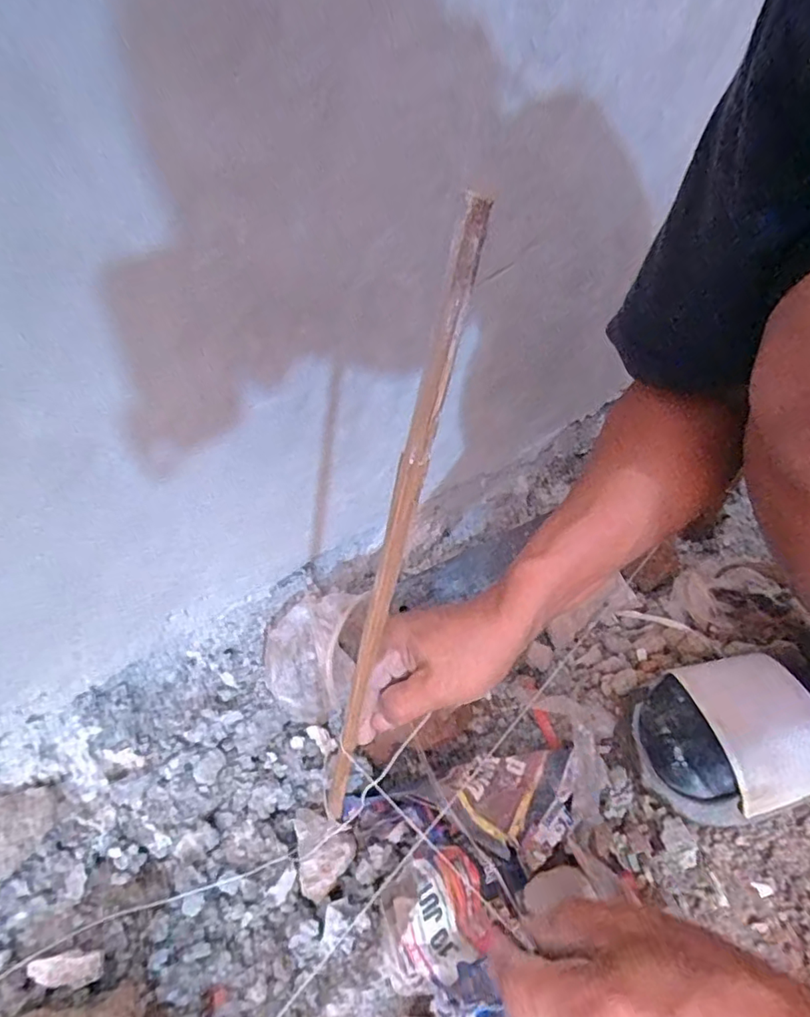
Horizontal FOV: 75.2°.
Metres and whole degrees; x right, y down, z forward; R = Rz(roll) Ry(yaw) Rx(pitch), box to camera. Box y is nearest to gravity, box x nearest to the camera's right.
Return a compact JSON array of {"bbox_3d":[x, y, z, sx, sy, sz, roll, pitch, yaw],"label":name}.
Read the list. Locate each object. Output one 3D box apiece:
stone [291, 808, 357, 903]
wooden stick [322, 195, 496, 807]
[{"bbox_3d":[-0.055,0.233,0.365,0.038,0.020,0.062,-5,36,-17],"label":"stone"},{"bbox_3d":[-0.013,0.055,0.263,0.011,0.369,0.004,4,35,-15],"label":"wooden stick"}]

